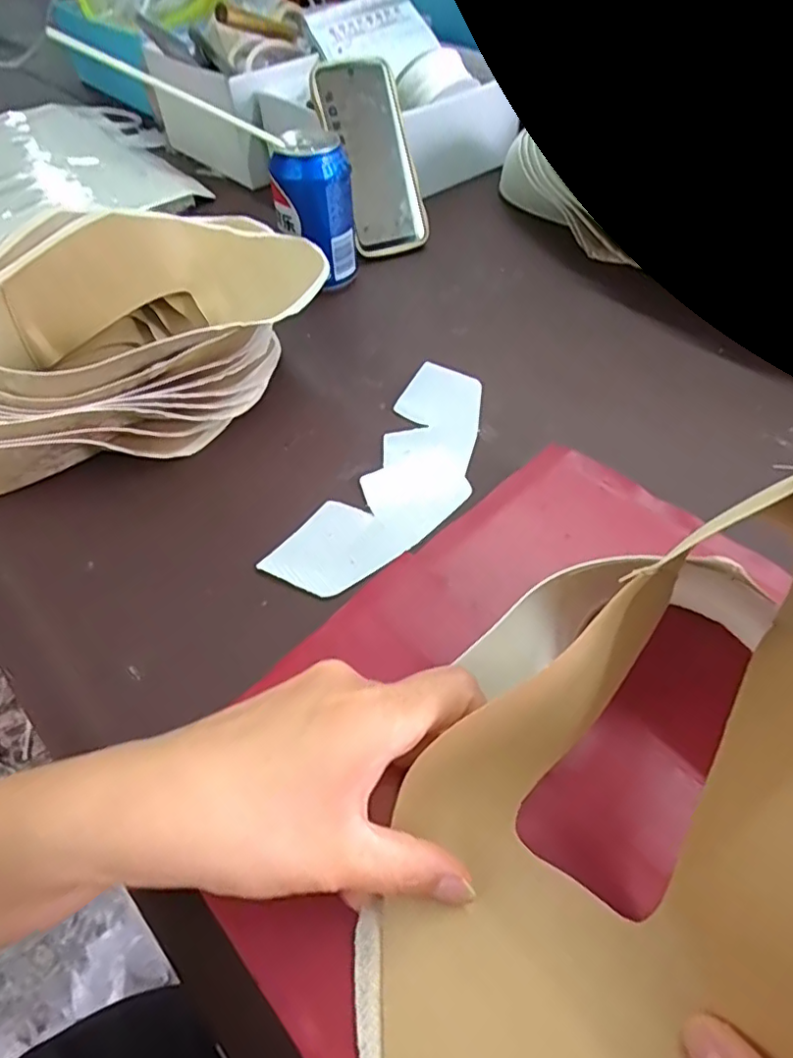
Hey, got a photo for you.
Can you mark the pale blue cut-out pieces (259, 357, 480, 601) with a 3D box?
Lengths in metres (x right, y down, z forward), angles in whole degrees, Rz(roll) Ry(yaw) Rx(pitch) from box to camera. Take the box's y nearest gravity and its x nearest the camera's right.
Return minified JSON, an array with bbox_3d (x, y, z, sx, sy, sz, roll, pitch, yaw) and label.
[{"bbox_3d":[0.007,-0.038,0.396,0.080,0.005,0.219,21,55,18],"label":"pale blue cut-out pieces"}]

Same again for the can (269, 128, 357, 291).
[{"bbox_3d":[-0.071,-0.271,0.515,0.065,0.115,0.061,-7,50,-5],"label":"can"}]

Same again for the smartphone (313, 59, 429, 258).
[{"bbox_3d":[-0.020,-0.353,0.569,0.088,0.164,0.013,-21,16,-22],"label":"smartphone"}]

